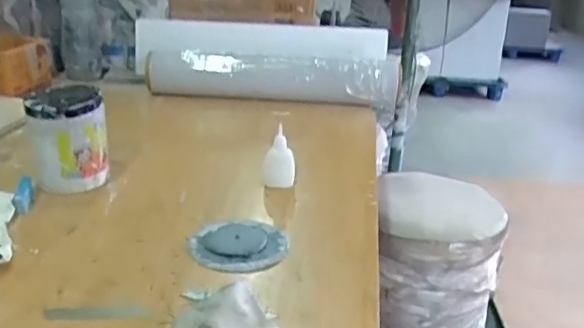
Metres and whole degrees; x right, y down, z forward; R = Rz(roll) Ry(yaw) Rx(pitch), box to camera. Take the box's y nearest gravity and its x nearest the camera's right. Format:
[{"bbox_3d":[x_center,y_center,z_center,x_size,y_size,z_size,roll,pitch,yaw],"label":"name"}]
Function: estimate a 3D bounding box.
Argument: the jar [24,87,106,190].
[{"bbox_3d":[-0.309,-0.037,0.839,0.100,0.124,0.097,-5,24,-18],"label":"jar"}]

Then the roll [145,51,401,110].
[{"bbox_3d":[-0.042,-0.189,1.274,0.527,0.090,0.114,5,23,5],"label":"roll"}]

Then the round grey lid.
[{"bbox_3d":[-0.062,0.093,0.716,0.114,0.007,0.108,2,22,-1],"label":"round grey lid"}]

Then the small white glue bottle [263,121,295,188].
[{"bbox_3d":[-0.018,-0.012,0.856,0.046,0.090,0.022,3,22,0],"label":"small white glue bottle"}]

